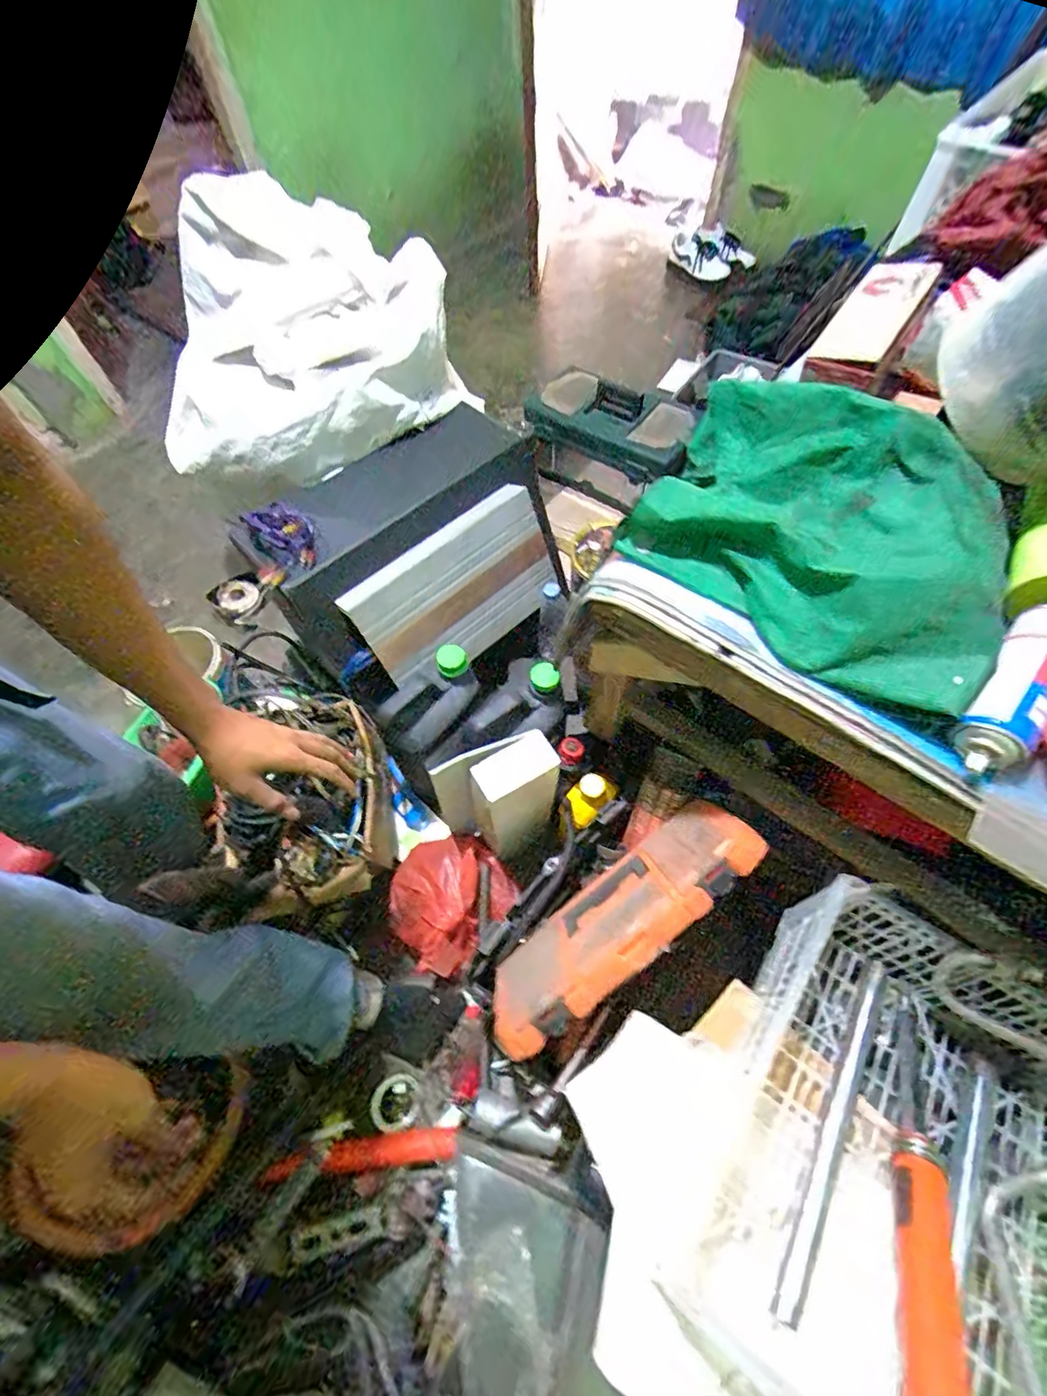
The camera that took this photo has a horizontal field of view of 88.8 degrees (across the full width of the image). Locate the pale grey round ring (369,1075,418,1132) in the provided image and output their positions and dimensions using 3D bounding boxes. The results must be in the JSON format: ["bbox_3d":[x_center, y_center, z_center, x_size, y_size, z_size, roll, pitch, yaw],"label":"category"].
[{"bbox_3d":[-0.199,0.621,0.819,0.073,0.014,0.067,-2,60,3],"label":"pale grey round ring"}]

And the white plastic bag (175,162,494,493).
[{"bbox_3d":[-0.429,-0.635,0.957,0.551,0.302,0.396,10,62,9],"label":"white plastic bag"}]

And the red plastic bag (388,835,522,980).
[{"bbox_3d":[-0.133,0.342,0.921,0.200,0.099,0.211,34,68,21],"label":"red plastic bag"}]

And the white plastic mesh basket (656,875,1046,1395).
[{"bbox_3d":[0.373,0.470,0.524,0.314,0.140,0.465,25,65,17],"label":"white plastic mesh basket"}]

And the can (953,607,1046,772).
[{"bbox_3d":[0.409,-0.006,0.442,0.052,0.058,0.159,35,68,21],"label":"can"}]

